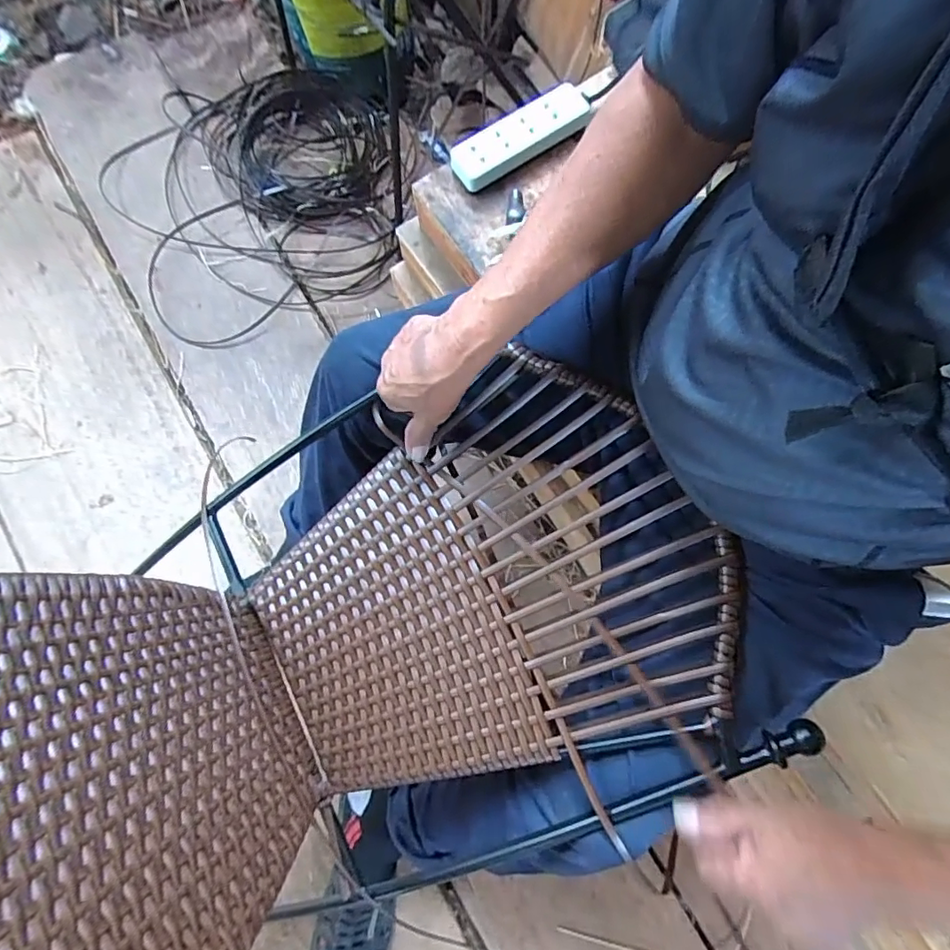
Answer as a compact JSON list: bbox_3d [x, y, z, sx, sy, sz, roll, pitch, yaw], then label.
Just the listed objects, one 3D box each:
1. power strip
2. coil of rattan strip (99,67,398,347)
[{"bbox_3d":[0.056,-0.395,0.591,0.178,0.027,0.049,-34,81,-8],"label":"power strip"},{"bbox_3d":[-0.389,-0.526,0.968,0.499,0.079,0.511,0,78,-1],"label":"coil of rattan strip"}]

